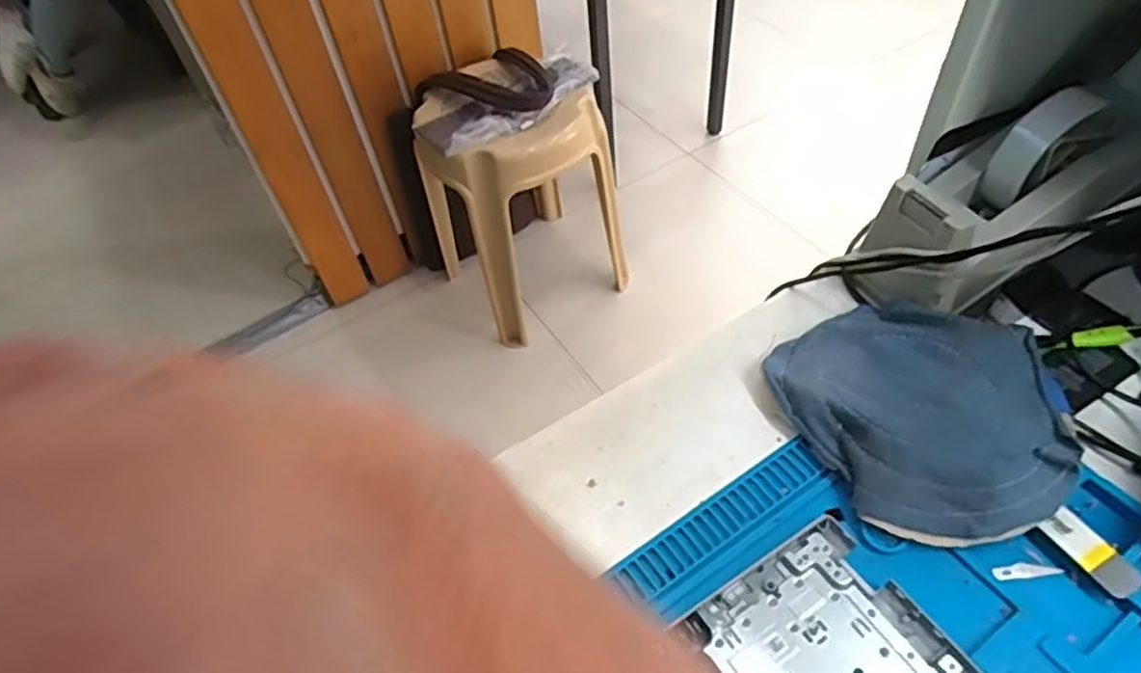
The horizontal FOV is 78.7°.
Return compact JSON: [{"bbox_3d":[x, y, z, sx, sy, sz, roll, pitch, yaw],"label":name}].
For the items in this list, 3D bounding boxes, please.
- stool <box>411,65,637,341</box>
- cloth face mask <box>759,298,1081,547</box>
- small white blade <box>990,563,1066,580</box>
[{"bbox_3d":[-0.109,-0.264,1.379,0.297,0.440,0.309,-35,55,-20],"label":"stool"},{"bbox_3d":[0.208,0.043,0.414,0.138,0.046,0.162,-16,50,-15],"label":"cloth face mask"},{"bbox_3d":[0.236,0.121,0.361,0.036,0.004,0.008,-9,51,0],"label":"small white blade"}]

